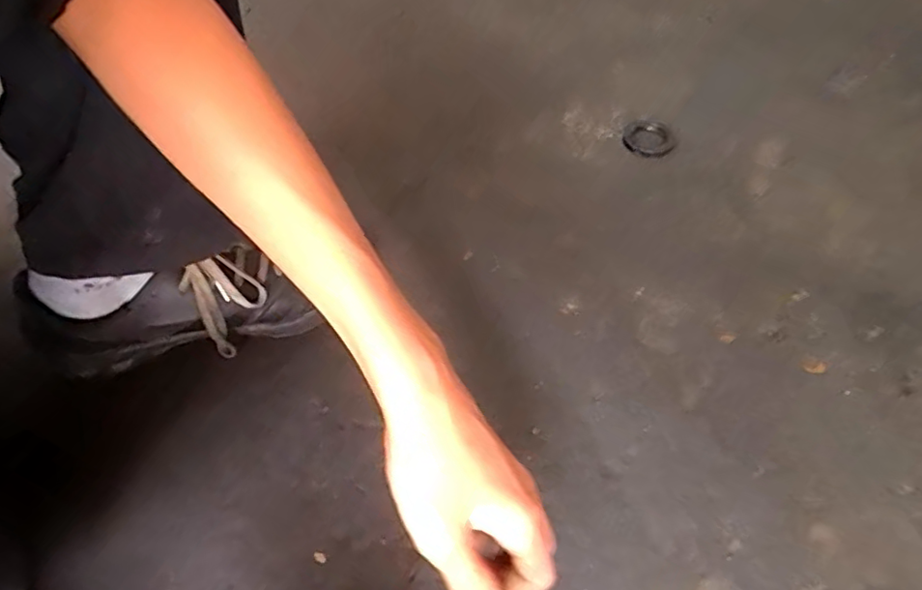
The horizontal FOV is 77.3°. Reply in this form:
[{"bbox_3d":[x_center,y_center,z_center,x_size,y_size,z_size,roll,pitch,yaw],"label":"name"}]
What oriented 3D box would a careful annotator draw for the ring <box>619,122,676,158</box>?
[{"bbox_3d":[0.212,-0.178,0.658,0.051,0.009,0.065,-32,57,-2],"label":"ring"}]

